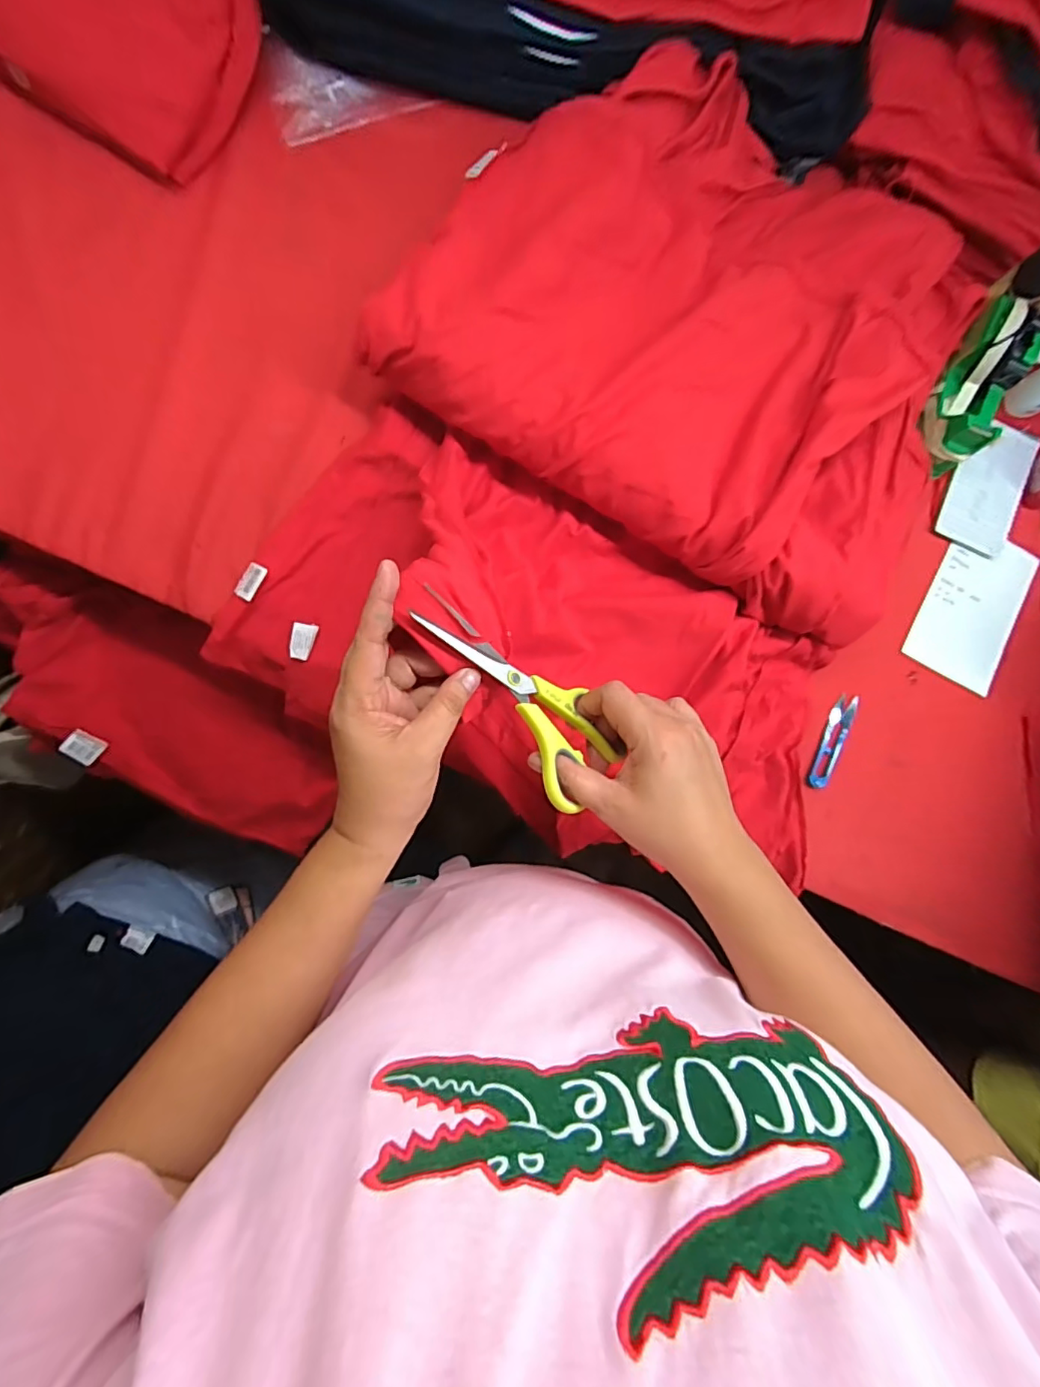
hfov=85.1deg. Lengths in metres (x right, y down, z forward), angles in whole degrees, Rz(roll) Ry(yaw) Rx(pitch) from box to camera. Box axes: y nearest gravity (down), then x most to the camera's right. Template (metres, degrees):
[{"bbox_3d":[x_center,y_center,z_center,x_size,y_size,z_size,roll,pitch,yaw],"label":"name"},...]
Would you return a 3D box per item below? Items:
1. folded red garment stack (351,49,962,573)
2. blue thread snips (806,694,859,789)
[{"bbox_3d":[0.155,-0.344,0.515,0.416,0.099,0.428,34,83,-5],"label":"folded red garment stack"},{"bbox_3d":[0.332,0.051,0.598,0.028,0.013,0.107,26,84,-6],"label":"blue thread snips"}]

